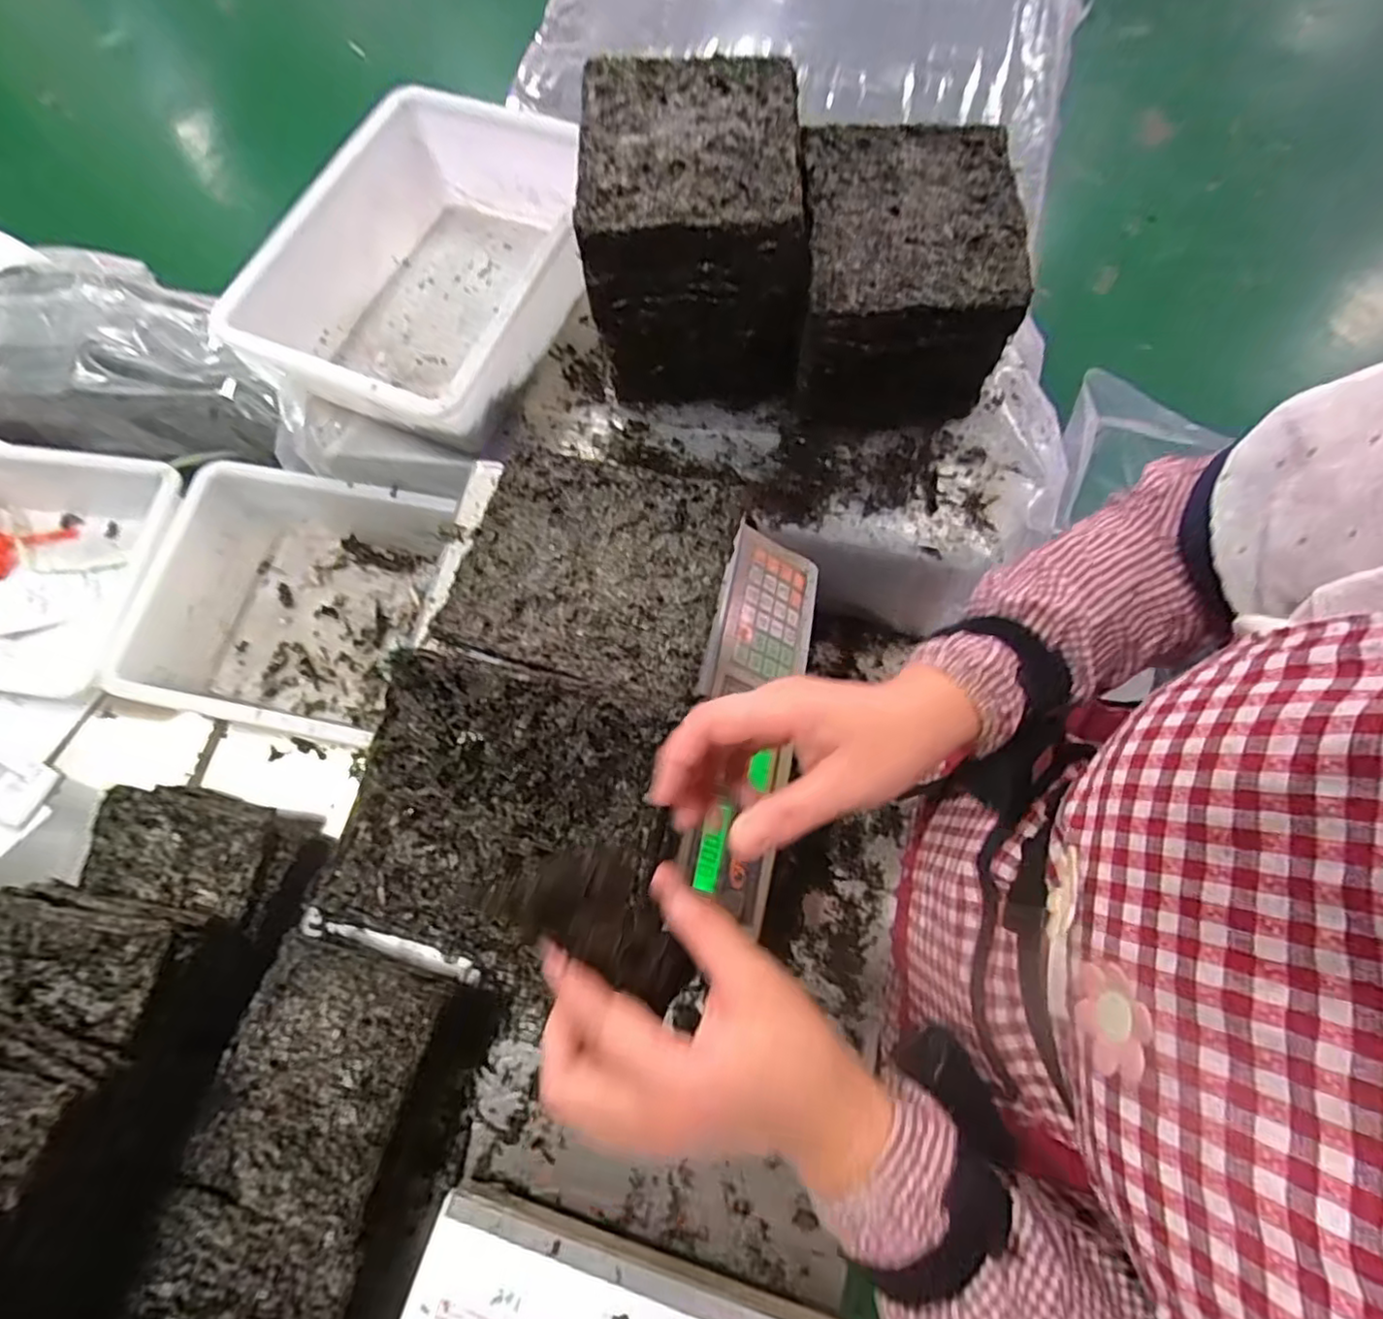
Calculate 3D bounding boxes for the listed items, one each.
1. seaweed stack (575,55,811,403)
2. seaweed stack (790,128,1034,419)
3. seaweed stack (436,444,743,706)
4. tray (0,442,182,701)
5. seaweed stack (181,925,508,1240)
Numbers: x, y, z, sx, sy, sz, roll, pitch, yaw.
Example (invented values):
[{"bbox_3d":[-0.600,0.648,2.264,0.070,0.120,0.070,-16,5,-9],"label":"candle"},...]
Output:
[{"bbox_3d":[0.006,-0.379,0.630,0.181,0.208,0.190,0,72,3],"label":"seaweed stack"},{"bbox_3d":[0.190,-0.346,0.633,0.176,0.166,0.186,0,72,3],"label":"seaweed stack"},{"bbox_3d":[-0.074,-0.071,0.505,0.194,0.015,0.173,14,73,7],"label":"seaweed stack"},{"bbox_3d":[-0.796,-0.101,0.789,0.364,0.114,0.292,11,73,6],"label":"tray"},{"bbox_3d":[-0.319,0.385,0.611,0.197,0.083,0.199,15,73,7],"label":"seaweed stack"}]

